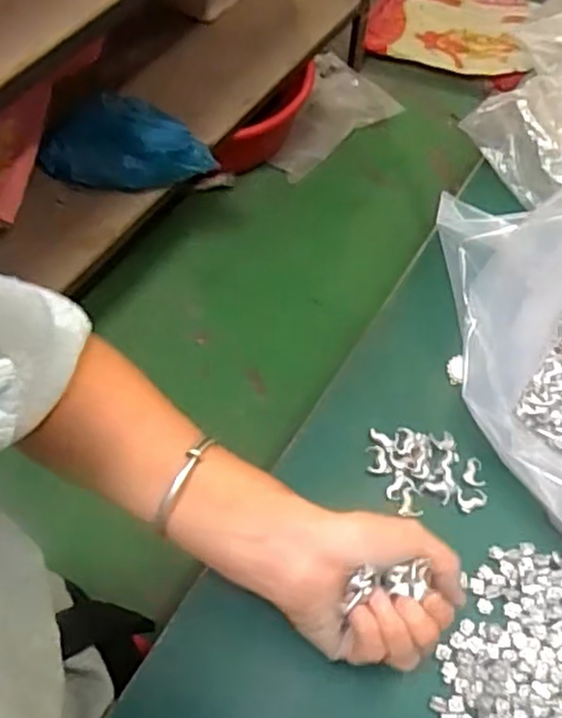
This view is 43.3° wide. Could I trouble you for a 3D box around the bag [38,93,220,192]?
[{"bbox_3d":[-0.266,-0.376,1.225,0.301,0.117,0.124,12,60,5],"label":"bag"}]

